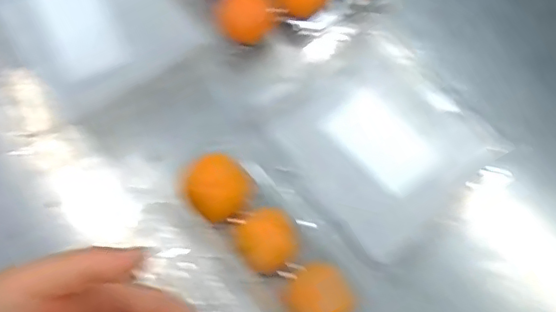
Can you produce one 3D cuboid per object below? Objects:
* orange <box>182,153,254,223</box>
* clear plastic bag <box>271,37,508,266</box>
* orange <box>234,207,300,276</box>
[{"bbox_3d":[-0.052,0.028,0.490,0.052,0.042,0.053,0,74,-2],"label":"orange"},{"bbox_3d":[0.100,-0.013,0.530,0.164,0.010,0.166,-41,77,-12],"label":"clear plastic bag"},{"bbox_3d":[-0.009,0.071,0.480,0.051,0.051,0.053,-29,75,-9],"label":"orange"}]

